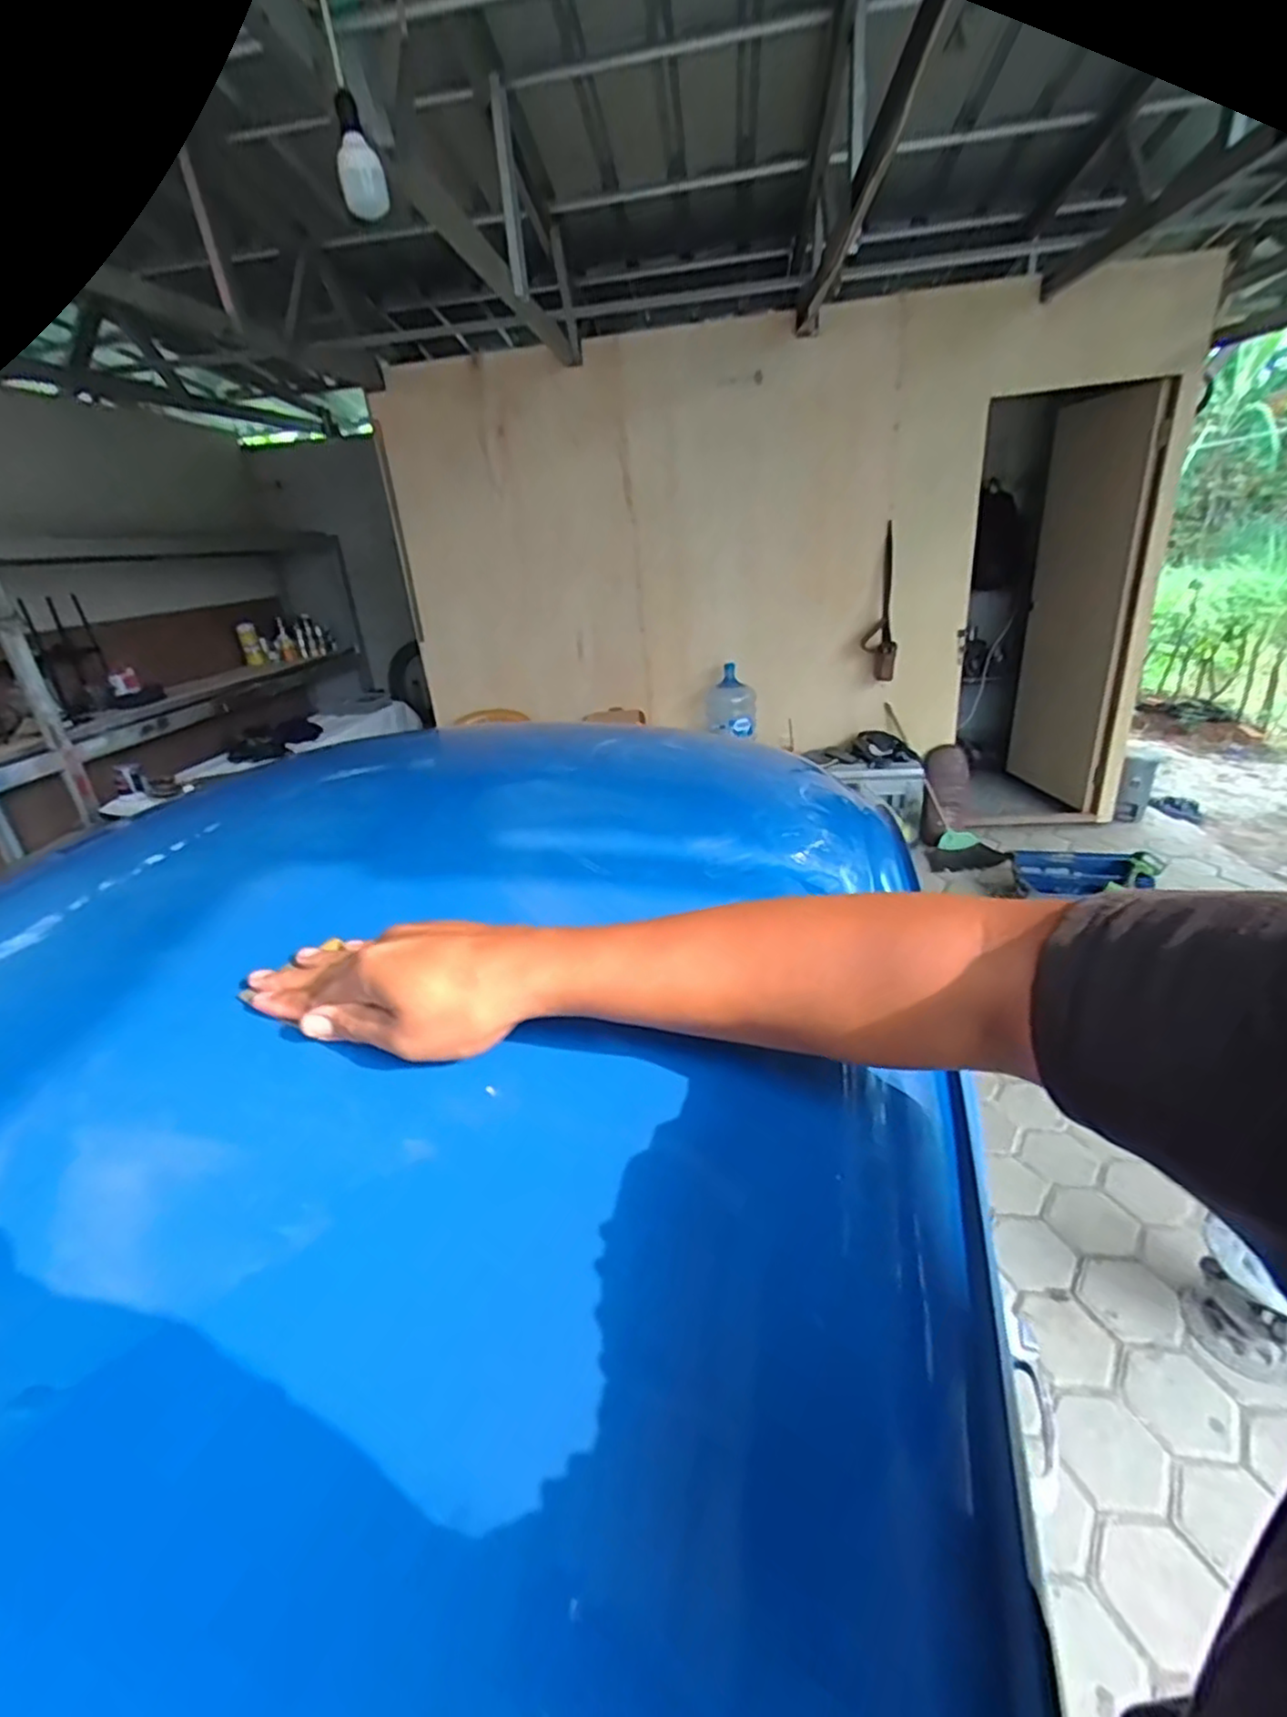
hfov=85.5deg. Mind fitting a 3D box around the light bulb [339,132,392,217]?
[{"bbox_3d":[-0.433,-1.052,1.073,0.070,0.079,0.078,-11,26,-9],"label":"light bulb"}]

